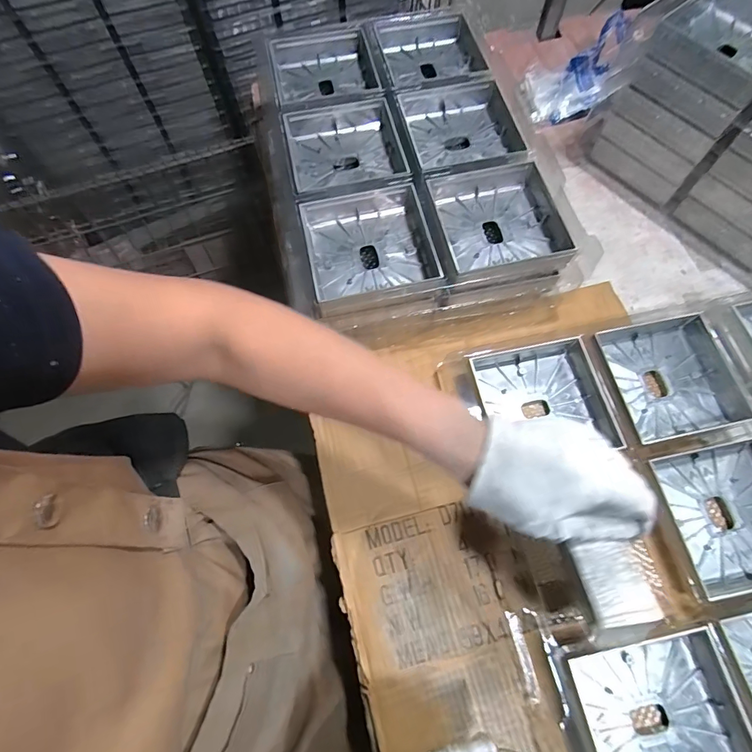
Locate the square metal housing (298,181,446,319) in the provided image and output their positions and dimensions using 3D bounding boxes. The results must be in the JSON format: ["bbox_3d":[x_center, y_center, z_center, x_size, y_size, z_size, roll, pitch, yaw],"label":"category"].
[{"bbox_3d":[-0.002,-0.141,0.475,0.145,0.040,0.146,-13,69,-4],"label":"square metal housing"}]

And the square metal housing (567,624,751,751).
[{"bbox_3d":[0.255,0.307,0.376,0.144,0.046,0.137,-10,69,-6],"label":"square metal housing"}]

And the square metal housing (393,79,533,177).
[{"bbox_3d":[0.117,-0.312,0.544,0.154,0.042,0.155,-14,69,-5],"label":"square metal housing"}]

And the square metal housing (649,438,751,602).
[{"bbox_3d":[0.376,0.138,0.435,0.134,0.032,0.134,-10,69,-6],"label":"square metal housing"}]

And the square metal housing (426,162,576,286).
[{"bbox_3d":[0.139,-0.174,0.487,0.149,0.041,0.147,-10,69,-3],"label":"square metal housing"}]

